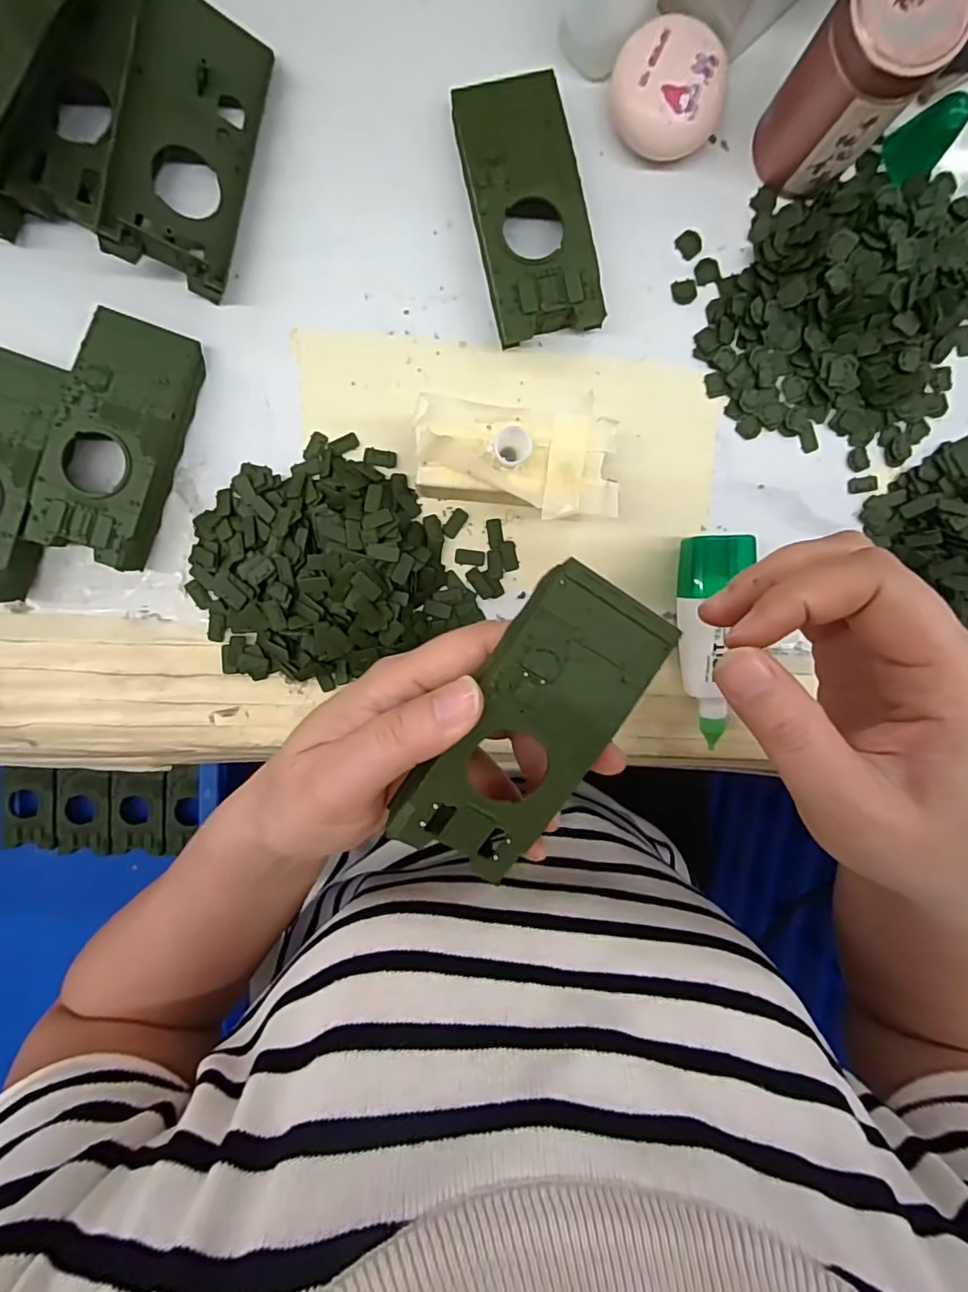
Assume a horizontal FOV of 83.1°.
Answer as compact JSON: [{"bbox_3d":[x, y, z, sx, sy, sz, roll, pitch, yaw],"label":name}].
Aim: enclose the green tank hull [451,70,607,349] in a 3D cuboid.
[{"bbox_3d":[0.019,-0.189,0.239,0.047,0.021,0.104,-14,96,-1],"label":"green tank hull"}]

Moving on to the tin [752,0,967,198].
[{"bbox_3d":[0.145,-0.222,0.217,0.042,0.064,0.041,0,96,-2],"label":"tin"}]

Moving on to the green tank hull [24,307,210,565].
[{"bbox_3d":[-0.161,-0.090,0.243,0.045,0.019,0.103,18,95,-4],"label":"green tank hull"}]

